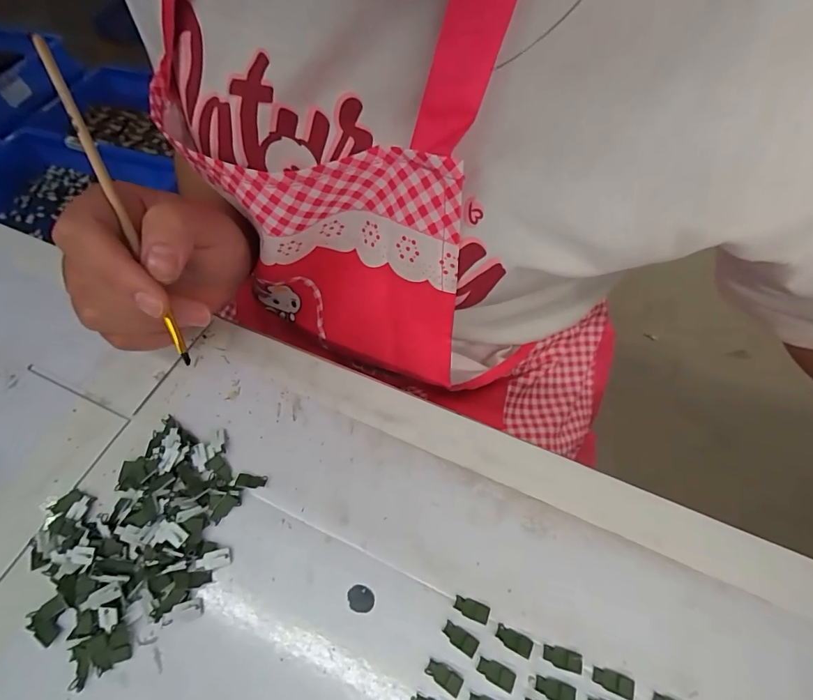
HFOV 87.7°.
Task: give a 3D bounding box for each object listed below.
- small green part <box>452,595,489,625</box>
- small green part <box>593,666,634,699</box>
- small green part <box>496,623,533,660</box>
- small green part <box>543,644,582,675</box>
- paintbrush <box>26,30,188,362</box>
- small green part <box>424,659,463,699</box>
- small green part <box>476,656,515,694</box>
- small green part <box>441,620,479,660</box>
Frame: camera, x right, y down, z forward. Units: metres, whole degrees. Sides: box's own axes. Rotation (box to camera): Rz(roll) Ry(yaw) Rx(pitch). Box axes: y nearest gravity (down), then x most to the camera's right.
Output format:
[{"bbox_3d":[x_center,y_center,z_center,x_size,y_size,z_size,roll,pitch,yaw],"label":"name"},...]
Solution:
[{"bbox_3d":[0.027,0.108,0.176,0.014,0.004,0.007,17,61,13],"label":"small green part"},{"bbox_3d":[0.079,0.128,0.162,0.014,0.004,0.007,10,59,24],"label":"small green part"},{"bbox_3d":[0.043,0.116,0.170,0.014,0.004,0.007,23,63,16],"label":"small green part"},{"bbox_3d":[0.061,0.121,0.166,0.014,0.004,0.007,12,61,10],"label":"small green part"},{"bbox_3d":[-0.132,-0.067,0.190,0.005,0.006,0.159,-24,92,-11],"label":"paintbrush"},{"bbox_3d":[0.015,0.127,0.165,0.014,0.004,0.007,27,64,18],"label":"small green part"},{"bbox_3d":[0.035,0.125,0.164,0.014,0.004,0.007,22,63,15],"label":"small green part"},{"bbox_3d":[0.022,0.116,0.170,0.015,0.004,0.007,27,64,18],"label":"small green part"}]

